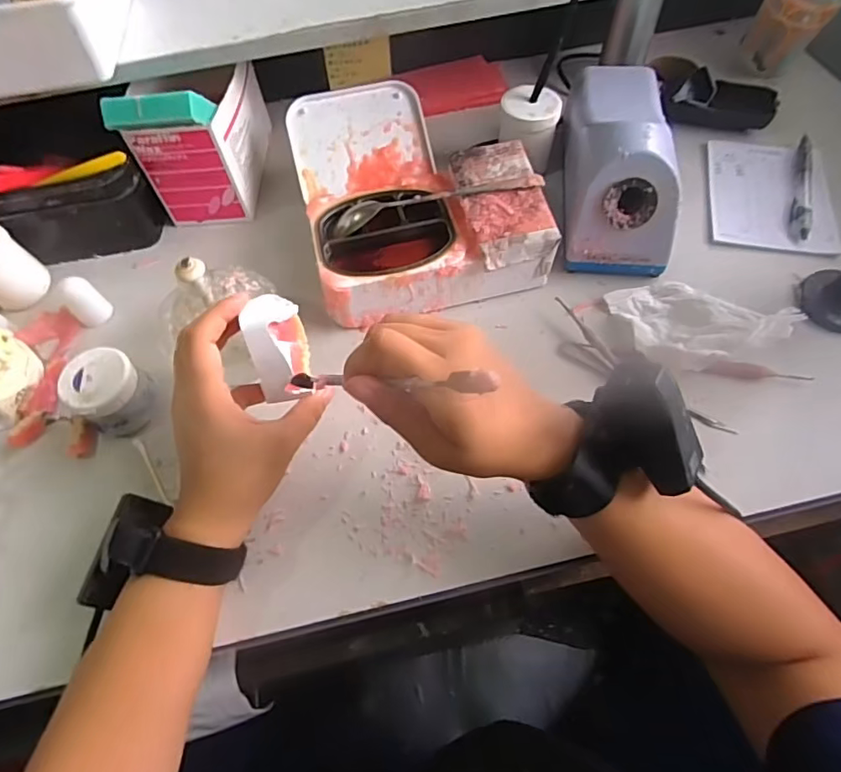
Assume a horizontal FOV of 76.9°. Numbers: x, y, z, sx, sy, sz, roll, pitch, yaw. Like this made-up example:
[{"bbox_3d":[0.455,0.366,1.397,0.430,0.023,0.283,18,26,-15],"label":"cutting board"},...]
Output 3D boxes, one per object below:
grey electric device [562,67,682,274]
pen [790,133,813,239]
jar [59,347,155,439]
[{"bbox_3d":[0.177,-0.212,0.480,0.089,0.098,0.210,5,60,6],"label":"grey electric device"},{"bbox_3d":[0.366,-0.191,0.506,0.016,0.014,0.141,16,62,12],"label":"pen"},{"bbox_3d":[-0.237,0.006,0.409,0.054,0.050,0.051,-1,60,2],"label":"jar"}]

